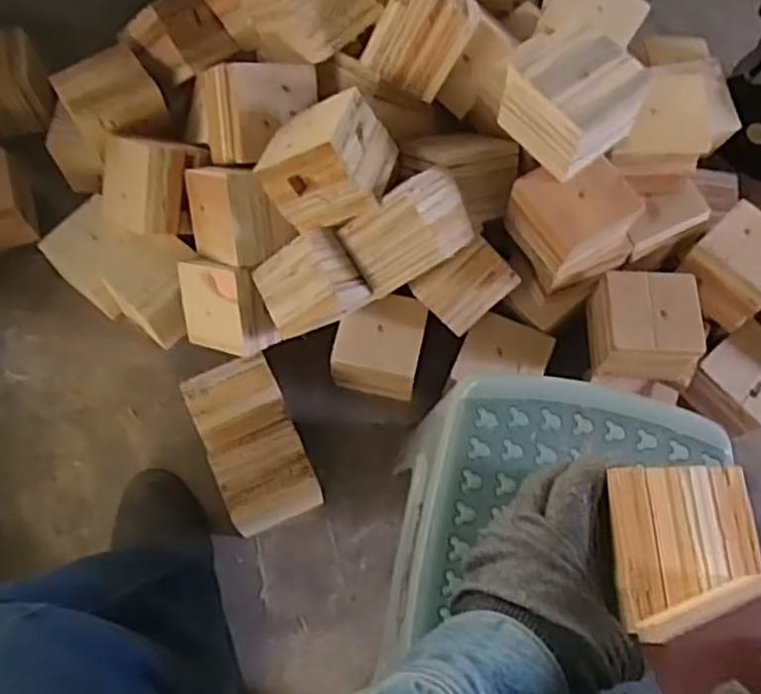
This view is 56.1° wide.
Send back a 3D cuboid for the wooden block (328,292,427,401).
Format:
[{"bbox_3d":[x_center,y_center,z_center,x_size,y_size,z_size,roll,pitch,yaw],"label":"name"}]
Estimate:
[{"bbox_3d":[-0.001,0.003,0.828,0.099,0.079,0.100,9,68,1],"label":"wooden block"}]

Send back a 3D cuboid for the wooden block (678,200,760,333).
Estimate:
[{"bbox_3d":[0.399,-0.088,0.795,0.092,0.075,0.097,-40,75,-16],"label":"wooden block"}]

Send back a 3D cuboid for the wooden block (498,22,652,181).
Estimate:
[{"bbox_3d":[0.181,-0.235,0.680,0.107,0.075,0.107,-34,74,-14],"label":"wooden block"}]

